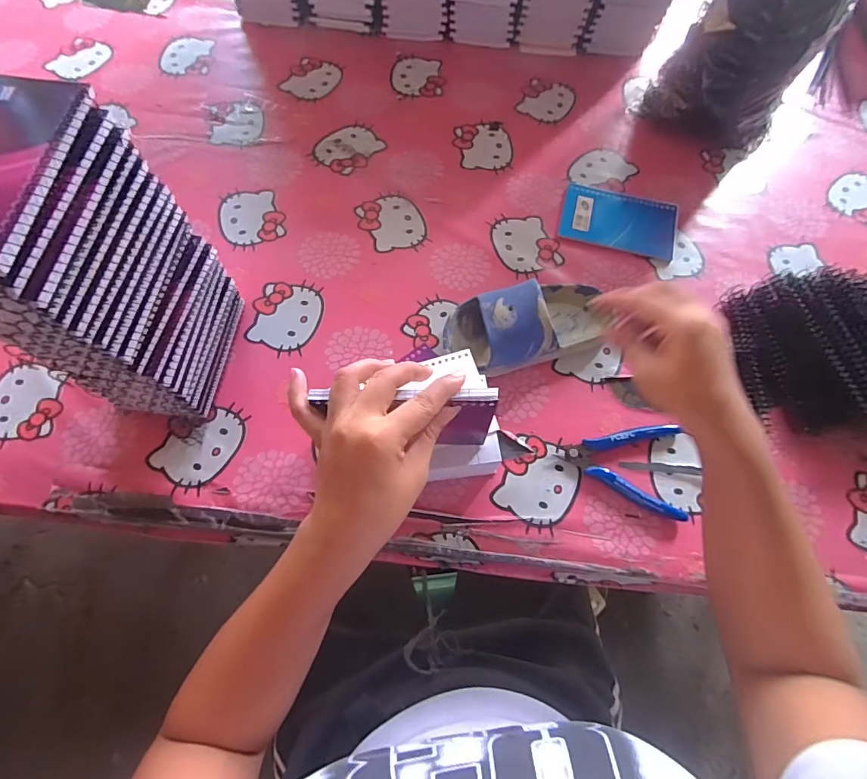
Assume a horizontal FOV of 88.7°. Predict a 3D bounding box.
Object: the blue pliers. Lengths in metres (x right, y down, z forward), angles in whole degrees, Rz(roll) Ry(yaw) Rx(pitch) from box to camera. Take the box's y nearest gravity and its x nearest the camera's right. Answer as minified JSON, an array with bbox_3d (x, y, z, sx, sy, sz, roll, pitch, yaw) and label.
[{"bbox_3d":[0.172,0.070,0.407,0.108,0.019,0.081,7,69,2],"label":"blue pliers"}]

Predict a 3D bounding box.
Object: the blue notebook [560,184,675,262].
[{"bbox_3d":[0.219,-0.201,0.526,0.131,0.008,0.080,15,69,5],"label":"blue notebook"}]

